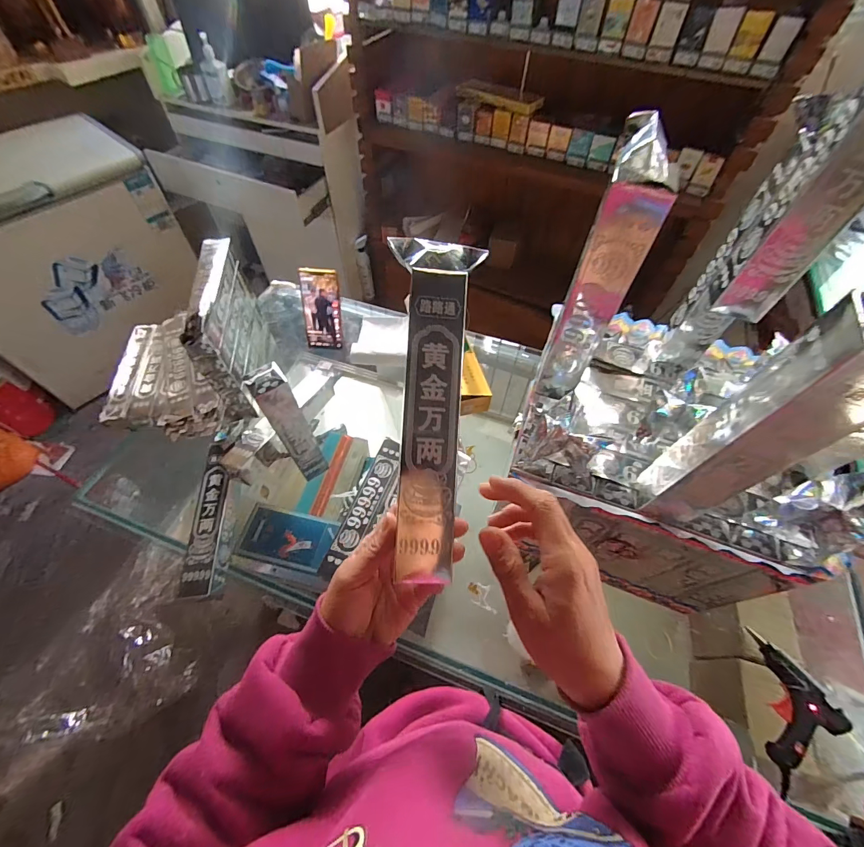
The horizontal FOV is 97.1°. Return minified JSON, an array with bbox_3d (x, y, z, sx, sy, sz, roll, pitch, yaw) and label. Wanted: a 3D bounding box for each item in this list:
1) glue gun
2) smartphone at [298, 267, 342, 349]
[{"bbox_3d":[0.442,0.346,0.455,0.071,0.035,0.158,14,58,7],"label":"glue gun"},{"bbox_3d":[-0.211,-0.216,0.732,0.067,0.152,0.014,3,31,0],"label":"smartphone"}]

